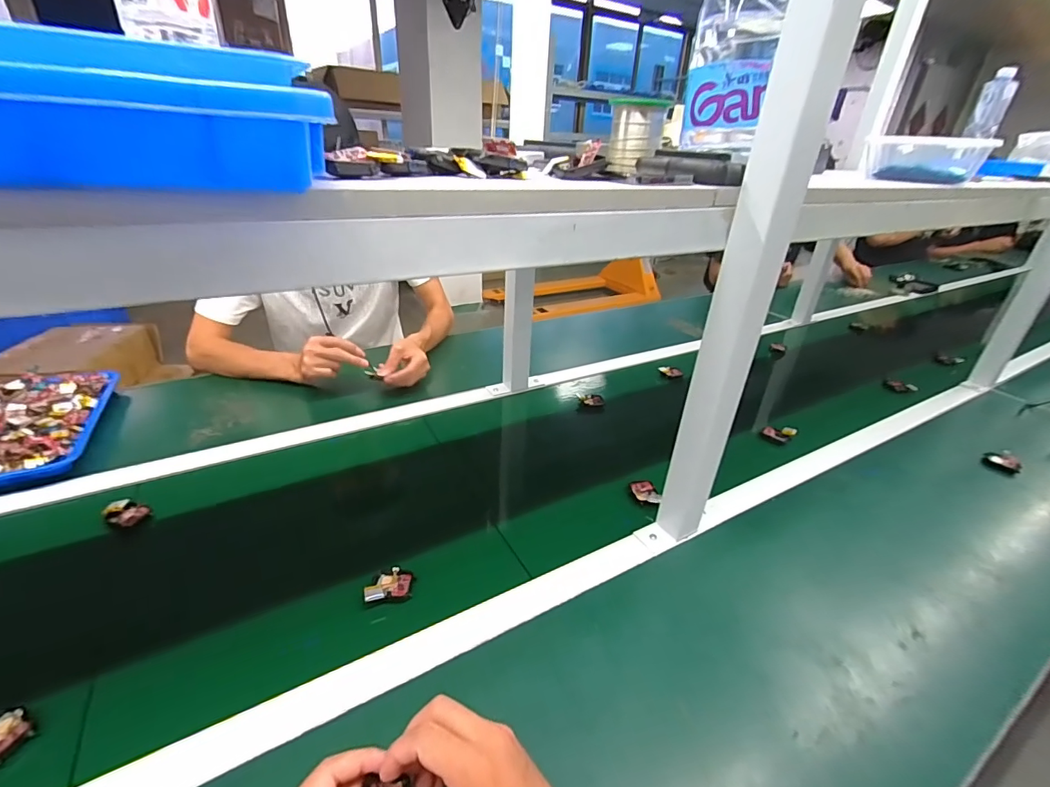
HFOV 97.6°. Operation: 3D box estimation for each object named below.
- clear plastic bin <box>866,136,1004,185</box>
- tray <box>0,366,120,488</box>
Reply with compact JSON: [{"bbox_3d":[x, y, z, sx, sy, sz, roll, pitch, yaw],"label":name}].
[{"bbox_3d":[0.640,-0.373,0.730,0.144,0.060,0.134,22,36,32],"label":"clear plastic bin"},{"bbox_3d":[-0.787,0.050,0.688,0.239,0.043,0.298,-13,33,-24],"label":"tray"}]

